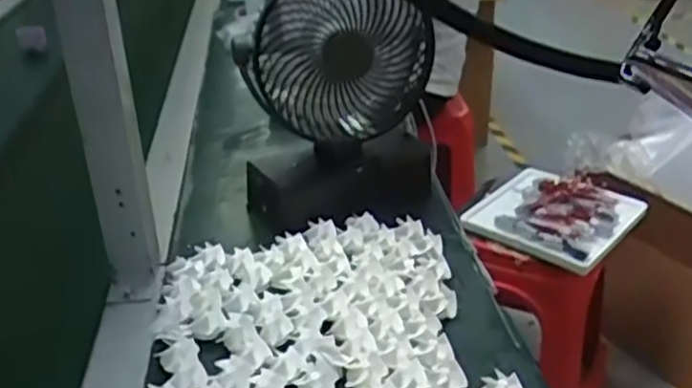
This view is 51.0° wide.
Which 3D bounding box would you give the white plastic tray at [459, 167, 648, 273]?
[{"bbox_3d":[0.392,0.038,1.372,0.256,0.045,0.261,19,35,33],"label":"white plastic tray"}]

